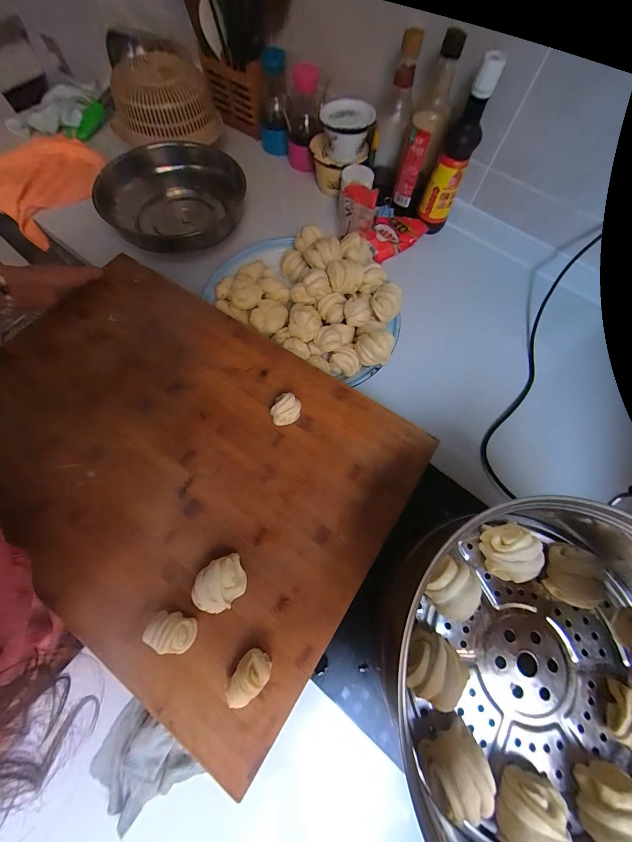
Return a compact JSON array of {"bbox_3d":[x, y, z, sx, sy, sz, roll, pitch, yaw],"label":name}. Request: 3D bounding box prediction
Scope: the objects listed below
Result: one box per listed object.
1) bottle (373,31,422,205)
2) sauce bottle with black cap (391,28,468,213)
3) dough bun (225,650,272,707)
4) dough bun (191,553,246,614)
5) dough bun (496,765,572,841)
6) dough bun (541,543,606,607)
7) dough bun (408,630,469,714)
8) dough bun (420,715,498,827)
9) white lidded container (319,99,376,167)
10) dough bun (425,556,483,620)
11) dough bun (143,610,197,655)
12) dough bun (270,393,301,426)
[{"bbox_3d":[0.143,-0.548,0.545,0.057,0.224,0.065,12,71,0],"label":"bottle"},{"bbox_3d":[0.197,-0.513,0.526,0.063,0.229,0.061,13,71,1],"label":"sauce bottle with black cap"},{"bbox_3d":[-0.065,0.245,0.272,0.030,0.023,0.043,39,73,12],"label":"dough bun"},{"bbox_3d":[-0.099,0.171,0.298,0.049,0.033,0.045,-25,75,-11],"label":"dough bun"},{"bbox_3d":[0.153,0.283,0.207,0.037,0.034,0.046,35,73,8],"label":"dough bun"},{"bbox_3d":[0.234,0.141,0.264,0.036,0.033,0.048,16,69,4],"label":"dough bun"},{"bbox_3d":[0.095,0.203,0.239,0.047,0.029,0.043,1,71,-3],"label":"dough bun"},{"bbox_3d":[0.103,0.260,0.212,0.048,0.038,0.037,-25,75,-11],"label":"dough bun"},{"bbox_3d":[0.059,-0.574,0.570,0.104,0.072,0.106,7,71,-1],"label":"white lidded container"},{"bbox_3d":[0.119,0.148,0.257,0.038,0.035,0.043,35,73,8],"label":"dough bun"},{"bbox_3d":[-0.143,0.210,0.285,0.047,0.027,0.030,5,69,0],"label":"dough bun"},{"bbox_3d":[-0.039,-0.012,0.368,0.031,0.032,0.039,40,74,10],"label":"dough bun"}]

